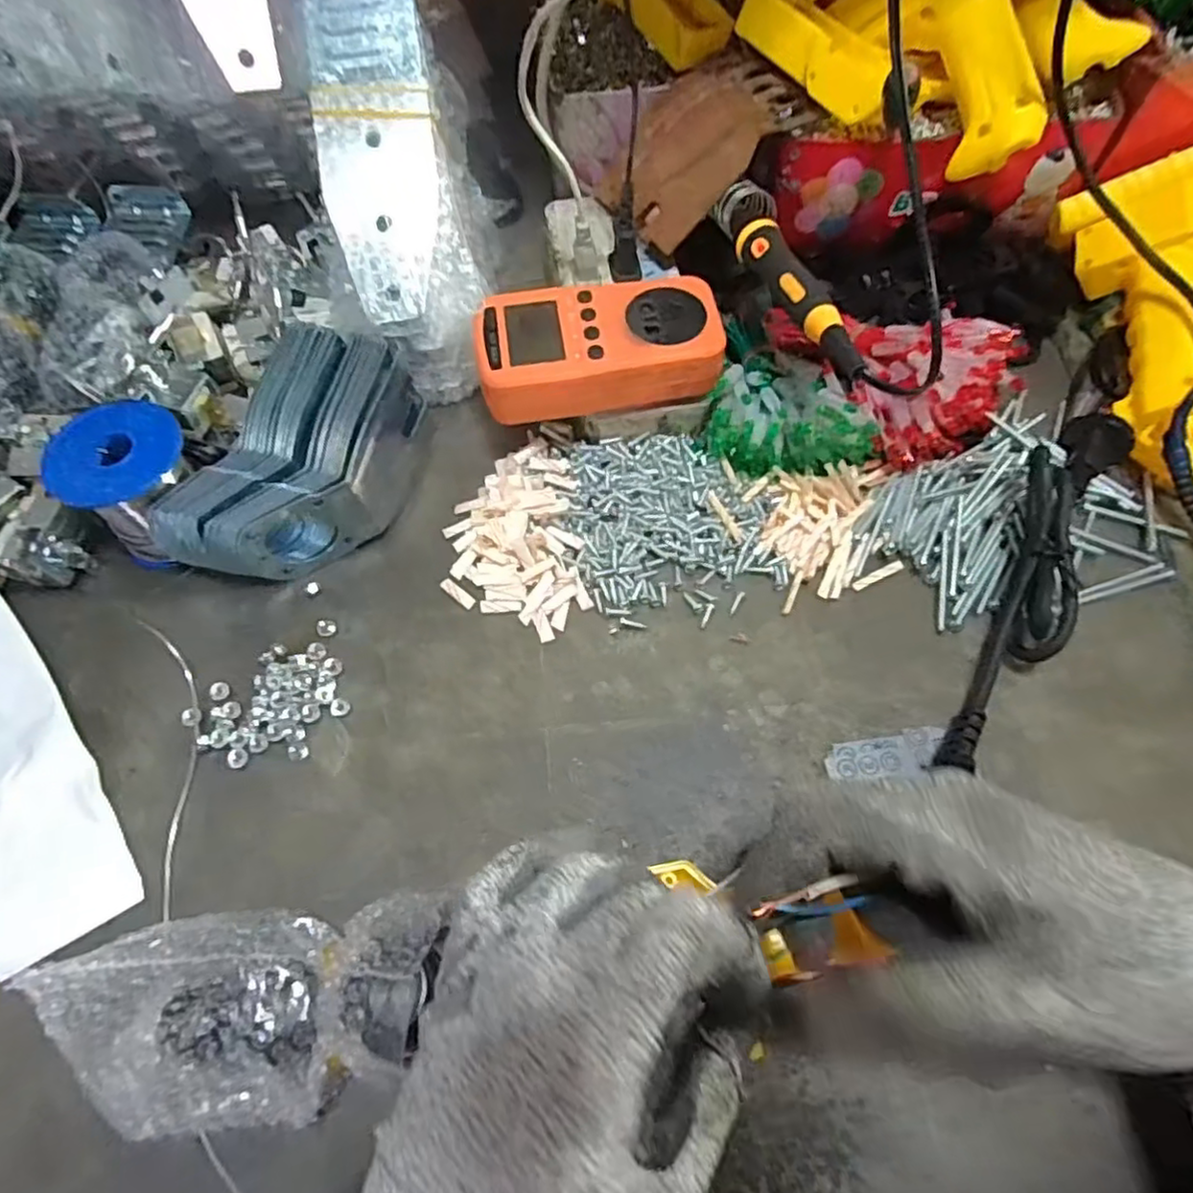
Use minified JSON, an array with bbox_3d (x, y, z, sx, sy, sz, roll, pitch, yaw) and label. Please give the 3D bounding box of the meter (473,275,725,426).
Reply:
[{"bbox_3d":[0.001,-0.134,0.364,0.125,0.032,0.064,-7,65,-3],"label":"meter"}]

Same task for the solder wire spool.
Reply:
[{"bbox_3d":[-0.235,-0.058,0.354,0.049,0.063,0.061,40,71,17],"label":"solder wire spool"}]

